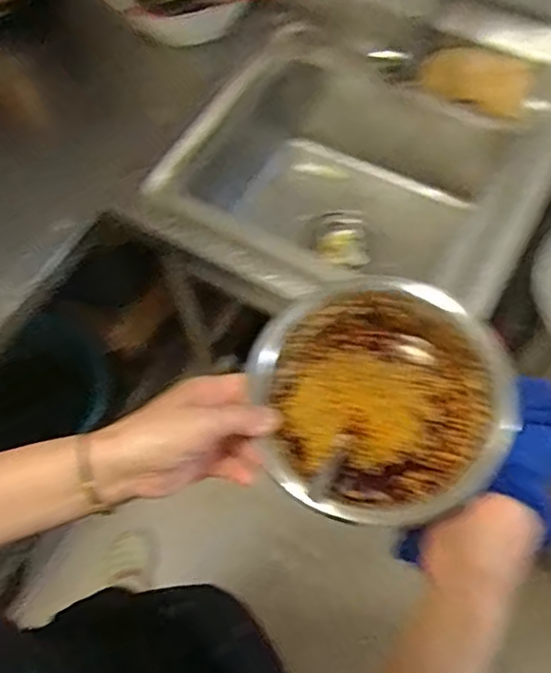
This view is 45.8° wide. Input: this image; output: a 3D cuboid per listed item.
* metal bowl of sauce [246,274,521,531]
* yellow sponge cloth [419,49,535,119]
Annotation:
[{"bbox_3d":[0.074,0.050,0.466,0.156,0.053,0.162,-1,62,2],"label":"metal bowl of sauce"},{"bbox_3d":[0.286,-0.367,0.928,0.150,0.073,0.013,21,30,4],"label":"yellow sponge cloth"}]

